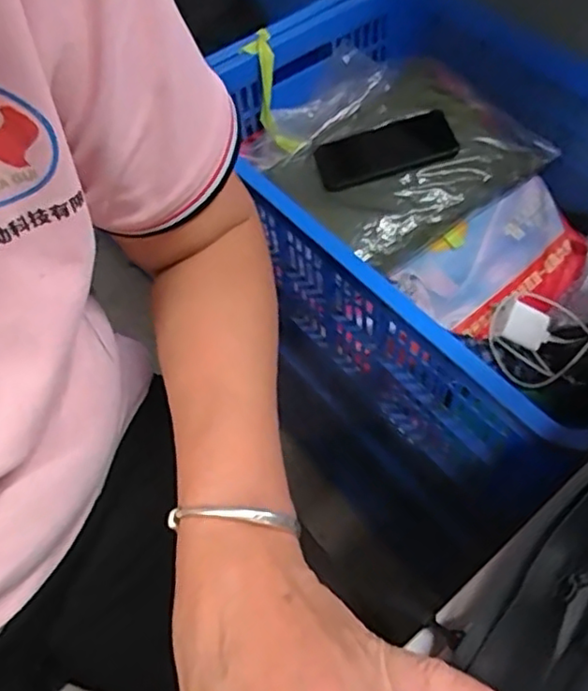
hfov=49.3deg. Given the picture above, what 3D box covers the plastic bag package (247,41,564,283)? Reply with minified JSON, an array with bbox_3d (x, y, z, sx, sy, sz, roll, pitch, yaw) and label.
[{"bbox_3d":[0.125,-0.258,0.836,0.277,0.067,0.282,-35,67,-7],"label":"plastic bag package"}]

